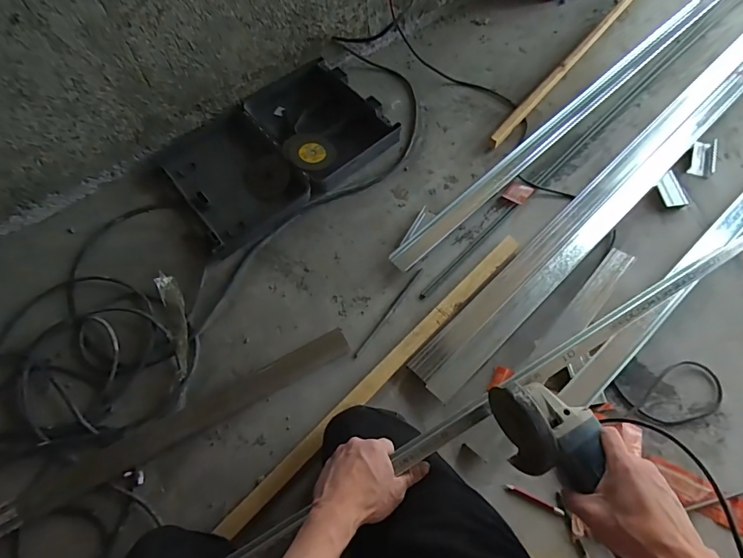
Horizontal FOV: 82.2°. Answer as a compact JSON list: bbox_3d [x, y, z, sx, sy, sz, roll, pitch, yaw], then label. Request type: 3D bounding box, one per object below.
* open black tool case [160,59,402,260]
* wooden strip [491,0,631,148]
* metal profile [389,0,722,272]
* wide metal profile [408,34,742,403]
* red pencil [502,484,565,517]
[{"bbox_3d":[-0.221,-0.311,0.984,0.485,0.058,0.348,-33,69,-11],"label":"open black tool case"},{"bbox_3d":[0.591,-0.652,1.113,0.032,0.025,0.947,38,74,17],"label":"wooden strip"},{"bbox_3d":[0.476,-0.392,1.032,1.153,0.028,0.081,-40,71,-13],"label":"metal profile"},{"bbox_3d":[0.574,-0.238,0.935,1.326,0.035,0.108,-42,71,-14],"label":"wide metal profile"},{"bbox_3d":[0.266,0.361,0.698,0.101,0.007,0.010,23,70,12],"label":"red pencil"}]

